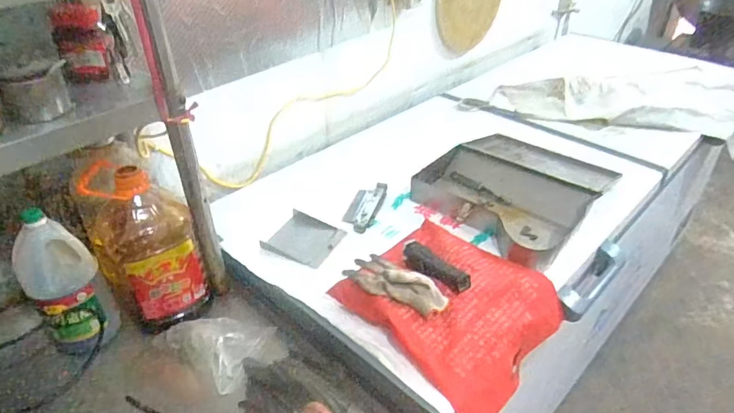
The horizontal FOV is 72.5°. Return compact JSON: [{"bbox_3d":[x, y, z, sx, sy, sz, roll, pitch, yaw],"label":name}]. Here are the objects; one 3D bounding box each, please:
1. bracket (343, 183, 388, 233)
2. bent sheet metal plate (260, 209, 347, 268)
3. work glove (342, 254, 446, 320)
[{"bbox_3d":[-0.004,-0.002,1.163,0.068,0.019,0.182,9,37,14],"label":"bracket"},{"bbox_3d":[-0.134,0.070,1.072,0.139,0.017,0.135,18,40,25],"label":"bent sheet metal plate"},{"bbox_3d":[0.046,0.138,0.886,0.184,0.033,0.097,26,43,33],"label":"work glove"}]

